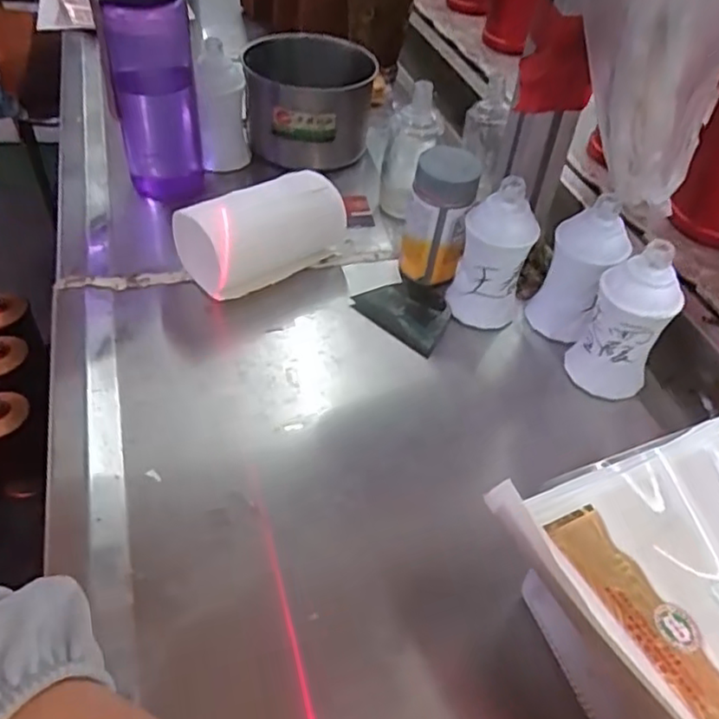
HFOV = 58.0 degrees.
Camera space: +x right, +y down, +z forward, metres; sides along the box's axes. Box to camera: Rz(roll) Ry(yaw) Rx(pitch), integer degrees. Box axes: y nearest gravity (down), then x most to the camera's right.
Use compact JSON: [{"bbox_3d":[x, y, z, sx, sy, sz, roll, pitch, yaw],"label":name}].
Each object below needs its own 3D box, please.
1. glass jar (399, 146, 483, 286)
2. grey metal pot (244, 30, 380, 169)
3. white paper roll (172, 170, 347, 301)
[{"bbox_3d":[0.067,-0.120,0.542,0.052,0.101,0.052,2,46,-2],"label":"glass jar"},{"bbox_3d":[-0.052,-0.270,0.682,0.127,0.091,0.125,2,46,-2],"label":"grey metal pot"},{"bbox_3d":[-0.084,-0.105,0.549,0.145,0.065,0.064,-30,55,-28],"label":"white paper roll"}]

